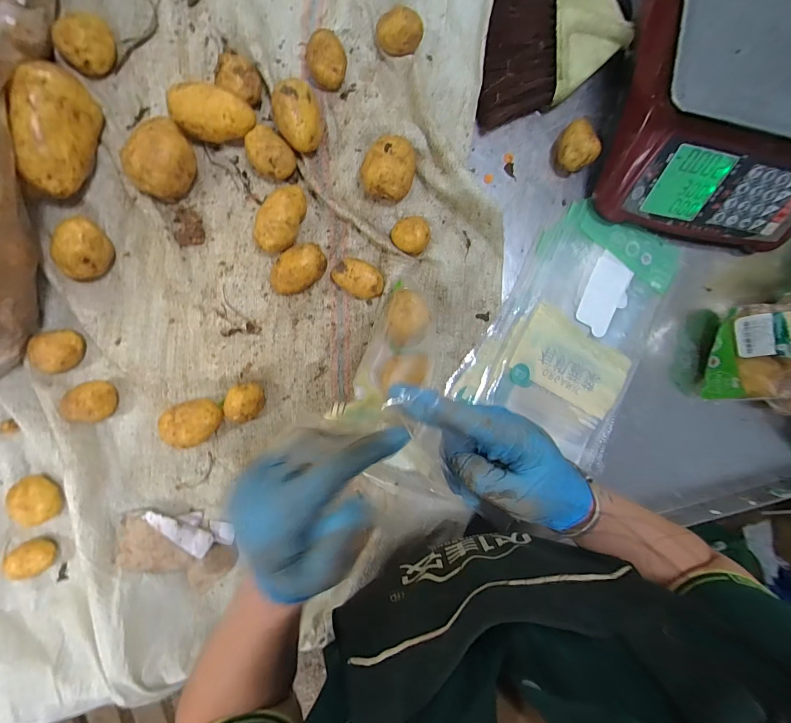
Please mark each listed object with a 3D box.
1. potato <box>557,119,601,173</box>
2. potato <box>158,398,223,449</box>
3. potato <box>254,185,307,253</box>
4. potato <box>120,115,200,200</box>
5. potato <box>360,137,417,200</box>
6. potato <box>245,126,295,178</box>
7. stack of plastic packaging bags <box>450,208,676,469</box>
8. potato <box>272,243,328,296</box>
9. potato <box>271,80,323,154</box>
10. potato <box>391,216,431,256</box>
[{"bbox_3d":[0.256,-0.301,0.497,0.051,0.048,0.057,-40,98,-3],"label":"potato"},{"bbox_3d":[-0.251,0.075,0.448,0.069,0.043,0.054,-19,96,-6],"label":"potato"},{"bbox_3d":[-0.145,-0.182,0.451,0.050,0.046,0.087,11,92,-8],"label":"potato"},{"bbox_3d":[-0.274,-0.236,0.422,0.062,0.051,0.079,36,89,-8],"label":"potato"},{"bbox_3d":[-0.008,-0.249,0.460,0.064,0.054,0.069,-1,94,-8],"label":"potato"},{"bbox_3d":[-0.157,-0.257,0.447,0.048,0.039,0.055,-45,98,-2],"label":"potato"},{"bbox_3d":[0.269,-0.045,0.526,0.252,0.012,0.332,27,90,-9],"label":"stack of plastic packaging bags"},{"bbox_3d":[-0.125,-0.118,0.461,0.075,0.042,0.047,-41,98,-3],"label":"potato"},{"bbox_3d":[-0.120,-0.298,0.439,0.057,0.049,0.078,-9,95,-7],"label":"potato"},{"bbox_3d":[0.020,-0.168,0.478,0.048,0.037,0.044,-1,94,-8],"label":"potato"}]

